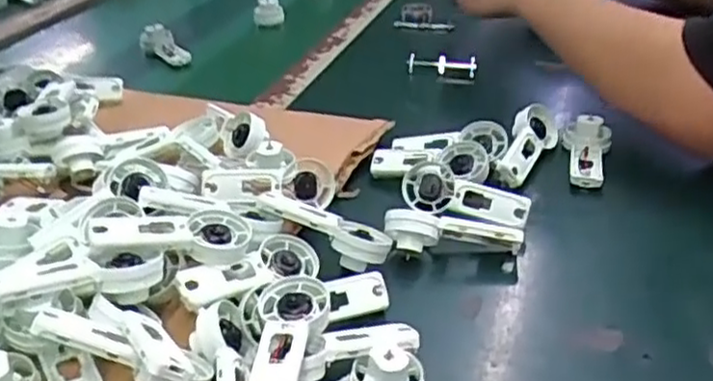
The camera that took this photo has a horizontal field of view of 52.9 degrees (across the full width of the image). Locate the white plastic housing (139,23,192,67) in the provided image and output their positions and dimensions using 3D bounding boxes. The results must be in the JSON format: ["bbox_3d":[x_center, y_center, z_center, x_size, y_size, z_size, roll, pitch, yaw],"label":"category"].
[{"bbox_3d":[-0.219,-0.167,0.821,0.023,0.031,0.101,-25,38,-31],"label":"white plastic housing"}]

